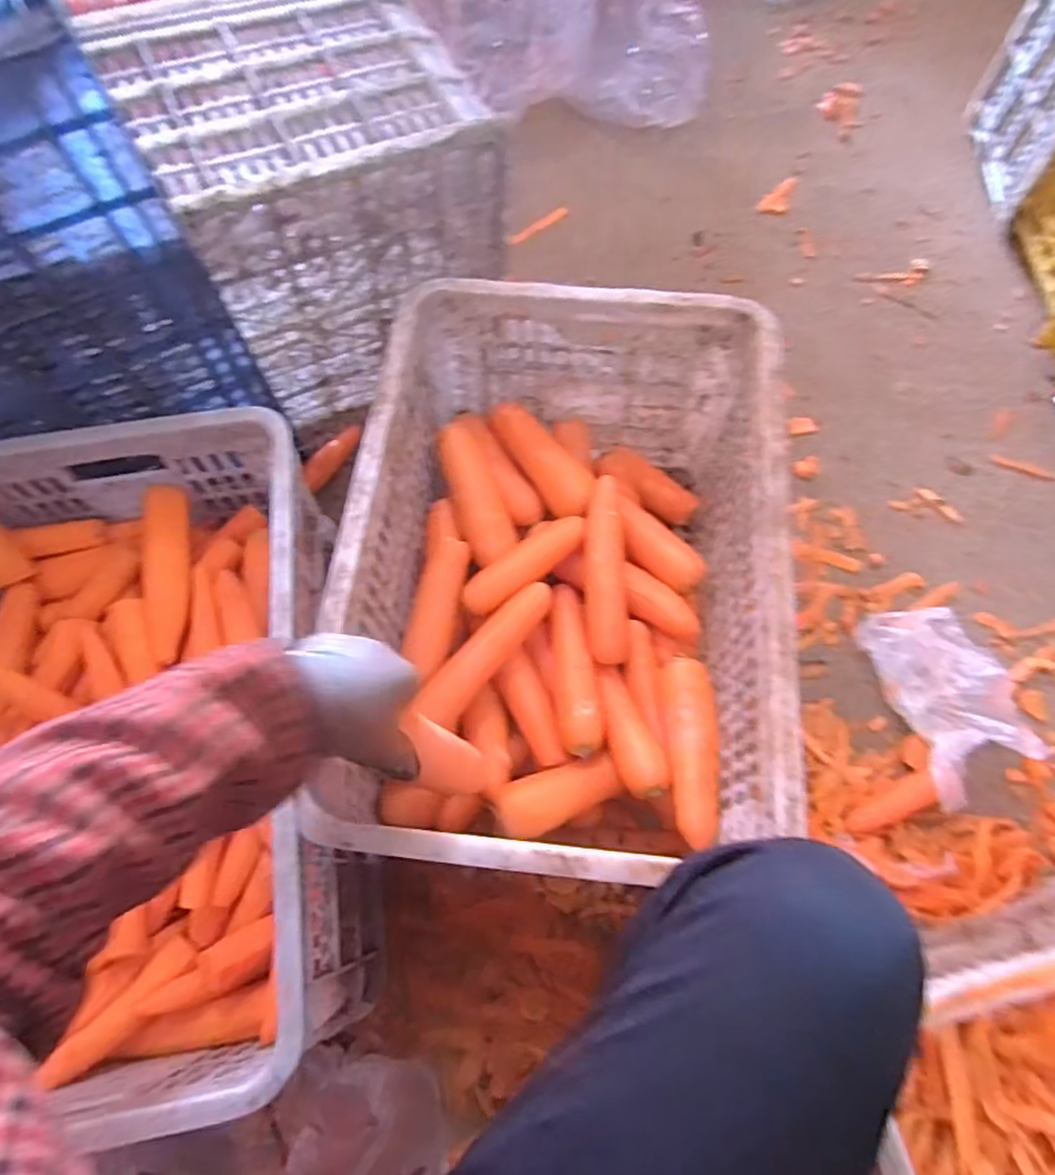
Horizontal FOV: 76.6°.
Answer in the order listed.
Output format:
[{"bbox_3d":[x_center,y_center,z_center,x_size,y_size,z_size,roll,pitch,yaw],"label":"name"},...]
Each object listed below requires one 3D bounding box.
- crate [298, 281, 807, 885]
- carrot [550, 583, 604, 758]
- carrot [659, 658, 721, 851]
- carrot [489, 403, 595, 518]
[{"bbox_3d":[0.032,-0.005,0.657,0.352,0.249,0.513,6,68,2],"label":"crate"},{"bbox_3d":[0.046,0.075,0.663,0.042,0.044,0.184,-5,68,-2],"label":"carrot"},{"bbox_3d":[0.151,0.150,0.617,0.042,0.035,0.164,2,68,0],"label":"carrot"},{"bbox_3d":[0.016,-0.151,0.752,0.054,0.035,0.171,-34,72,-13],"label":"carrot"}]

